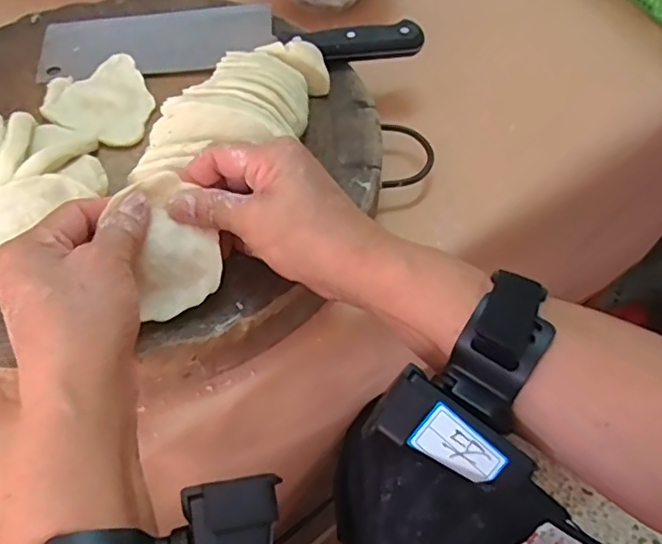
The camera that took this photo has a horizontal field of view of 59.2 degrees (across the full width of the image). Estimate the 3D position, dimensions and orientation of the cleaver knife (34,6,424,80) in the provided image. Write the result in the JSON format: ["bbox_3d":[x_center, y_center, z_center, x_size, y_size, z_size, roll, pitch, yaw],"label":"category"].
[{"bbox_3d":[-0.080,-0.183,0.455,0.288,0.022,0.078,-3,54,-3],"label":"cleaver knife"}]

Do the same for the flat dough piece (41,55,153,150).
[{"bbox_3d":[-0.162,-0.118,0.411,0.069,0.008,0.086,-25,58,-17],"label":"flat dough piece"}]

